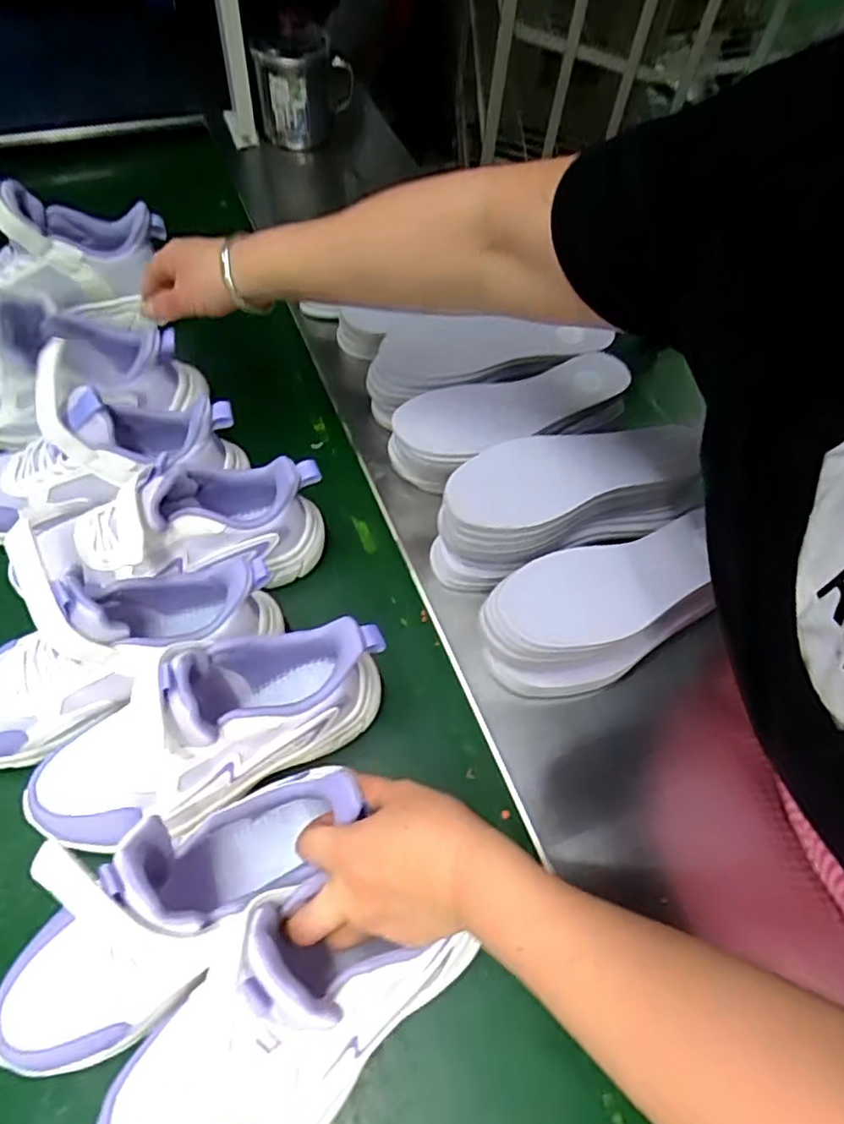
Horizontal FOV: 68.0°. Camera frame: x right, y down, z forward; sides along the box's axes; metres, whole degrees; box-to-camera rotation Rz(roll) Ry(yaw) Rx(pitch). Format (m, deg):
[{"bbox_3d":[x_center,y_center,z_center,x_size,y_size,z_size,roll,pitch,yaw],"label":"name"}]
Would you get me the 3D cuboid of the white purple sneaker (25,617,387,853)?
[{"bbox_3d":[-0.138,0.105,0.413,0.233,0.129,0.090,-15,62,-14],"label":"white purple sneaker"}]

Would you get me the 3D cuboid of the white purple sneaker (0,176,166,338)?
[{"bbox_3d":[-0.363,-0.294,0.588,0.226,0.143,0.072,-14,64,-10],"label":"white purple sneaker"}]

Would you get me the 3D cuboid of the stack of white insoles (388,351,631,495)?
[{"bbox_3d":[0.079,-0.127,0.559,0.220,0.057,0.081,-19,61,-15],"label":"stack of white insoles"}]

